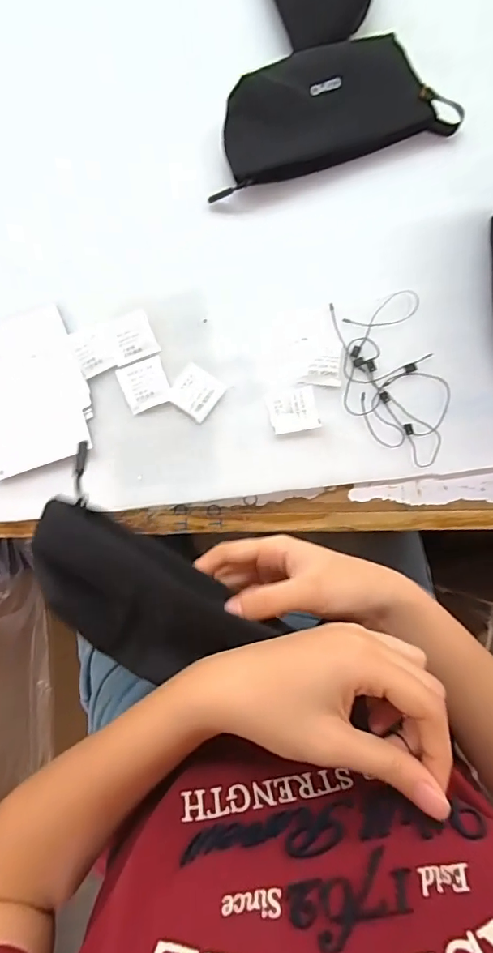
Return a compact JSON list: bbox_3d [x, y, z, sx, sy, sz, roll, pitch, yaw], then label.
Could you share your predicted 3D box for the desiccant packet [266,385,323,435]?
[{"bbox_3d":[0.042,-0.058,0.414,0.042,0.004,0.039,-11,78,-7],"label":"desiccant packet"}]

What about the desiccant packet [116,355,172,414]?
[{"bbox_3d":[-0.090,-0.082,0.415,0.039,0.004,0.043,-20,85,-3],"label":"desiccant packet"}]

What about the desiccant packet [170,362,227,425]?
[{"bbox_3d":[-0.045,-0.075,0.415,0.040,0.004,0.041,36,85,2],"label":"desiccant packet"}]

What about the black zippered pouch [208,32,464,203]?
[{"bbox_3d":[0.075,-0.332,0.423,0.211,0.041,0.080,-20,85,-3],"label":"black zippered pouch"}]

